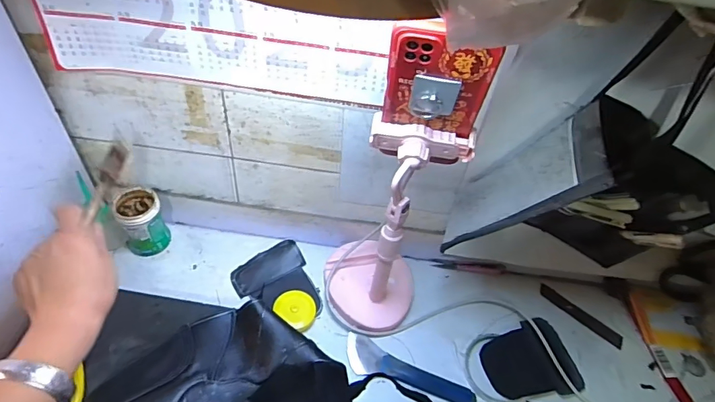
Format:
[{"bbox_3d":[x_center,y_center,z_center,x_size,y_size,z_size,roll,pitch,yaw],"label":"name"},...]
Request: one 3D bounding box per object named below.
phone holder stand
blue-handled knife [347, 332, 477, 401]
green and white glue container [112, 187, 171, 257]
[{"bbox_3d":[0.029,0.025,0.478,0.116,0.261,0.115,7,47,-1],"label":"phone holder stand"},{"bbox_3d":[0.054,0.197,0.504,0.152,0.006,0.039,23,49,14],"label":"blue-handled knife"},{"bbox_3d":[-0.272,0.028,0.570,0.054,0.079,0.057,-27,56,-28],"label":"green and white glue container"}]

